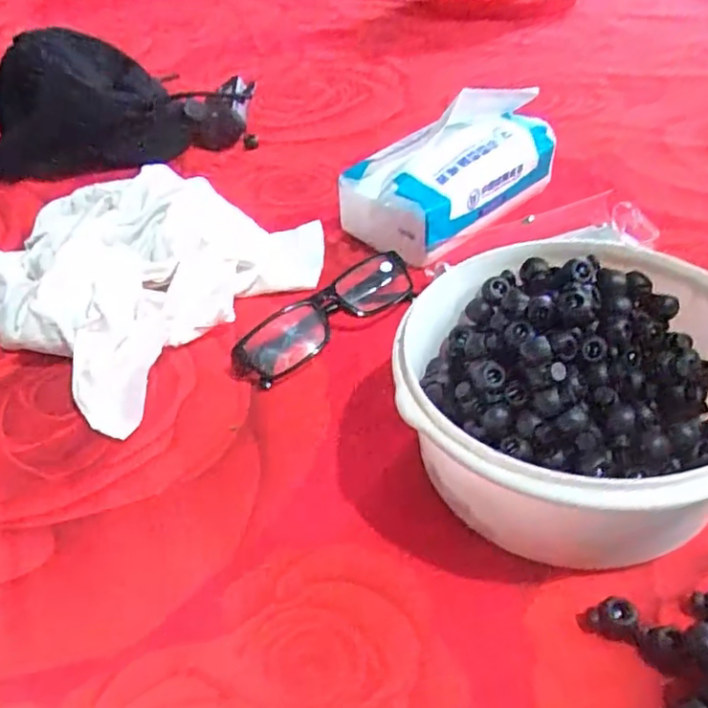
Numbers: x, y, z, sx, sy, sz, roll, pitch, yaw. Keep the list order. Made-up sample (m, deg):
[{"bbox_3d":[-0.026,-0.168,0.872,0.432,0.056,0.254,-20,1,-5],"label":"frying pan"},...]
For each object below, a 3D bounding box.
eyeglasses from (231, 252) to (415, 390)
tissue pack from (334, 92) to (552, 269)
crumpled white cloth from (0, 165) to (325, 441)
[{"bbox_3d":[-0.022,-0.028,0.421,0.134,0.025,0.046,-33,47,-26],"label":"eyeglasses"},{"bbox_3d":[0.073,-0.145,0.495,0.093,0.081,0.167,30,53,35],"label":"tissue pack"},{"bbox_3d":[-0.166,-0.078,0.474,0.257,0.055,0.225,25,50,32],"label":"crumpled white cloth"}]

